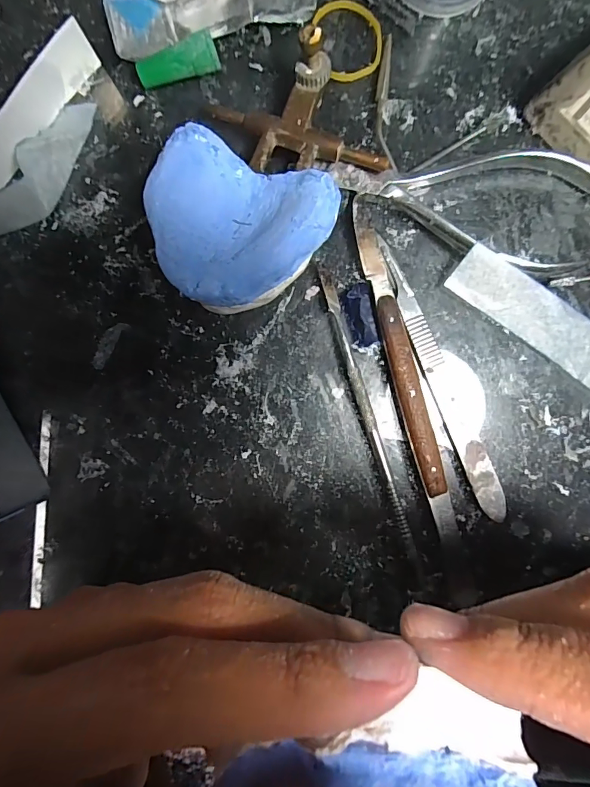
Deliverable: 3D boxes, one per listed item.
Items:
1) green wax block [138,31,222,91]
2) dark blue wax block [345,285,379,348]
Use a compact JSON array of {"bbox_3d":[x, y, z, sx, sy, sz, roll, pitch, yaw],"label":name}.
[{"bbox_3d":[-0.047,-0.133,0.176,0.032,0.014,0.009,-14,92,1],"label":"green wax block"},{"bbox_3d":[0.029,-0.033,0.184,0.011,0.004,0.026,-9,92,0],"label":"dark blue wax block"}]

